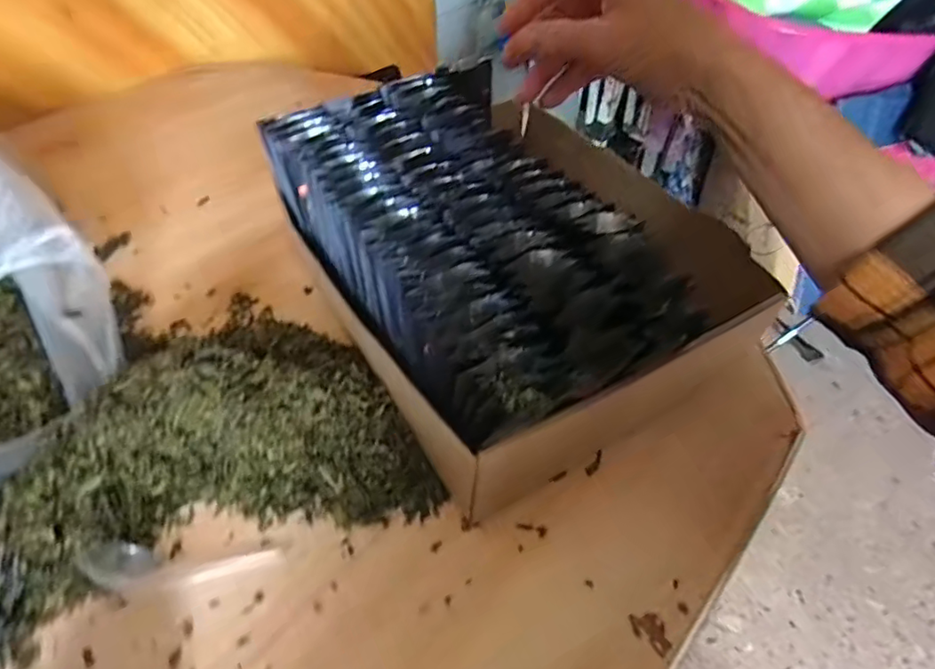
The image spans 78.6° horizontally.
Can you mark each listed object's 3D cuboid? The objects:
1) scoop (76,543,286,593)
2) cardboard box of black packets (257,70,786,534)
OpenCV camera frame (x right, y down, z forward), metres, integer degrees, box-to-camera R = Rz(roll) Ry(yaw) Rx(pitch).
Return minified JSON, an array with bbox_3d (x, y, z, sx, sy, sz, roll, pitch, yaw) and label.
[{"bbox_3d":[-0.172,0.134,0.334,0.113,0.029,0.027,2,49,-2],"label":"scoop"},{"bbox_3d":[0.030,-0.071,0.453,0.262,0.133,0.328,-26,55,-23],"label":"cardboard box of black packets"}]

